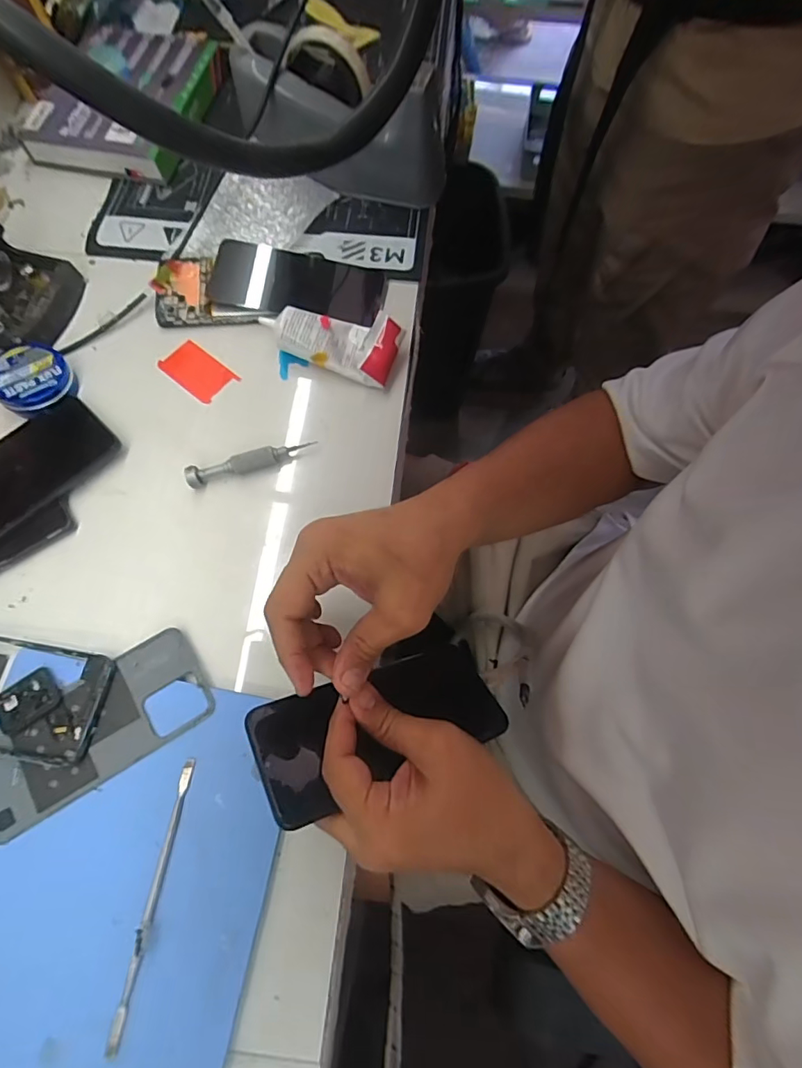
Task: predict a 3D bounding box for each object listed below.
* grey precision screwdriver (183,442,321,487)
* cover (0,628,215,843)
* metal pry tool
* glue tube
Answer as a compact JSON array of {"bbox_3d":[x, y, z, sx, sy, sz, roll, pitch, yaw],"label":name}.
[{"bbox_3d":[-0.127,-0.062,0.426,0.107,0.010,0.018,-20,73,-8],"label":"grey precision screwdriver"},{"bbox_3d":[-0.220,0.138,0.357,0.162,0.009,0.075,-30,75,-11],"label":"cover"},{"bbox_3d":[-0.158,0.232,0.323,0.008,0.006,0.160,10,71,1],"label":"metal pry tool"},{"bbox_3d":[-0.063,-0.175,0.455,0.121,0.030,0.055,17,72,4],"label":"glue tube"}]

